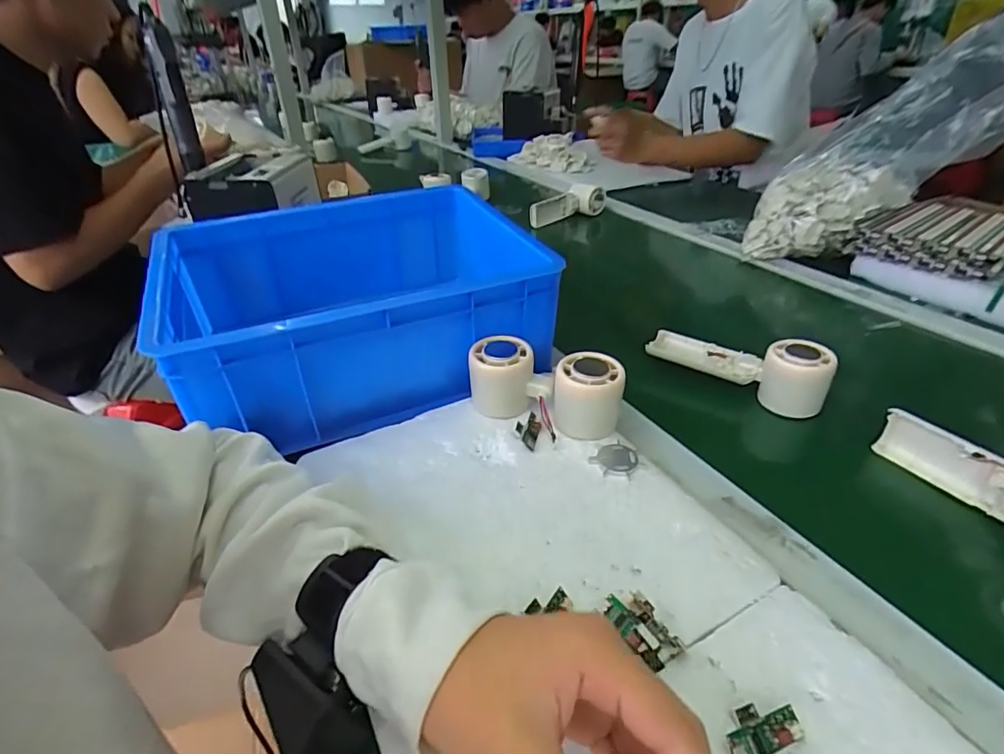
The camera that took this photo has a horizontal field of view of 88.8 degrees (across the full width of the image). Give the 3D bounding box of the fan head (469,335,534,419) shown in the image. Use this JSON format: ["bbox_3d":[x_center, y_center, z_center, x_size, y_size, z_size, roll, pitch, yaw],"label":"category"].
[{"bbox_3d":[0.000,0.001,0.457,0.056,0.057,0.051,-2,36,3],"label":"fan head"}]

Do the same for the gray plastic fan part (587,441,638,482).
[{"bbox_3d":[0.091,0.066,0.406,0.037,0.004,0.030,-27,42,-29],"label":"gray plastic fan part"}]

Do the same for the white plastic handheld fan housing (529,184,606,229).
[{"bbox_3d":[0.124,-0.322,0.968,0.181,0.062,0.042,-20,37,-23],"label":"white plastic handheld fan housing"}]

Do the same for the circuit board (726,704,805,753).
[{"bbox_3d":[0.124,0.171,0.248,0.037,0.012,0.021,-14,37,-14],"label":"circuit board"}]

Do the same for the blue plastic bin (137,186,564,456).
[{"bbox_3d":[-0.139,-0.077,0.515,0.314,0.127,0.248,-17,38,-18],"label":"blue plastic bin"}]

